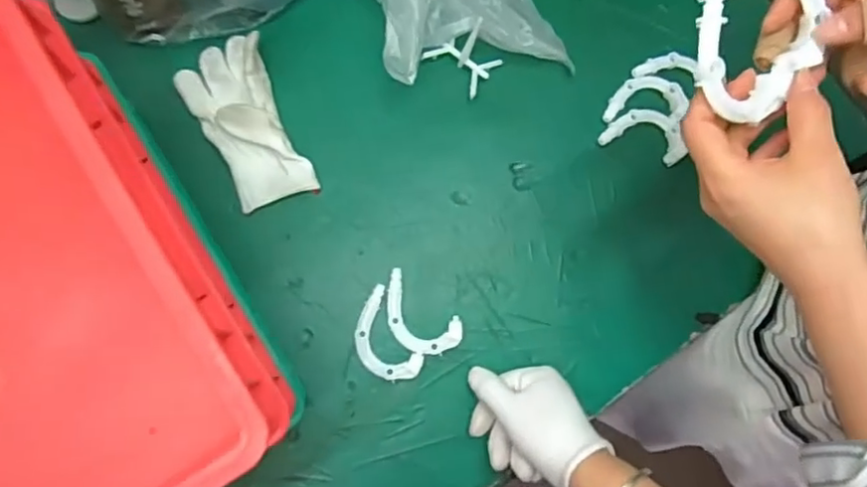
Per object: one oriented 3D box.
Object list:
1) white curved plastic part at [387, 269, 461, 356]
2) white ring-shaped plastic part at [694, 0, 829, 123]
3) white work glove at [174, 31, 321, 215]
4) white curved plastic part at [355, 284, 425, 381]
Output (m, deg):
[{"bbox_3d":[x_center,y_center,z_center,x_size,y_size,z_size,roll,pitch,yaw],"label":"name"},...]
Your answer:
[{"bbox_3d":[-0.015,0.066,0.550,0.083,0.015,0.047,39,80,1],"label":"white curved plastic part"},{"bbox_3d":[0.186,-0.119,0.359,0.073,0.017,0.089,3,97,-16],"label":"white ring-shaped plastic part"},{"bbox_3d":[-0.172,-0.112,0.557,0.080,0.031,0.159,-22,84,-8],"label":"white work glove"},{"bbox_3d":[-0.045,0.084,0.547,0.046,0.010,0.084,-30,85,-9],"label":"white curved plastic part"}]

